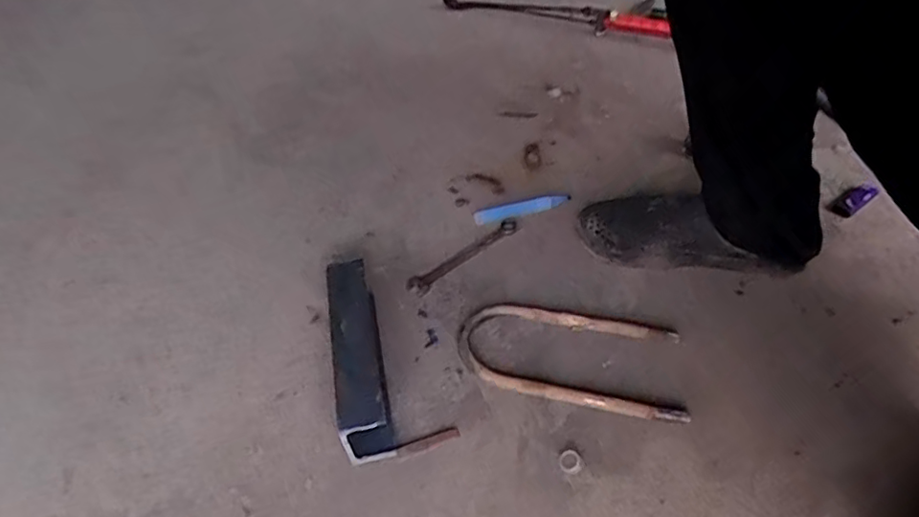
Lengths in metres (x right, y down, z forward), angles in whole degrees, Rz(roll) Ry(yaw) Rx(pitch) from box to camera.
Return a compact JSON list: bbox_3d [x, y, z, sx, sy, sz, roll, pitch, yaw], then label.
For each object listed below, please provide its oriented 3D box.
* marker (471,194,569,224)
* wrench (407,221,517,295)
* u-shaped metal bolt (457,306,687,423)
[{"bbox_3d":[0.085,-0.070,0.796,0.133,0.020,0.022,-15,48,-18],"label":"marker"},{"bbox_3d":[0.007,-0.004,0.742,0.173,0.006,0.026,-33,56,-30],"label":"wrench"},{"bbox_3d":[0.112,0.101,0.628,0.225,0.011,0.114,9,46,5],"label":"u-shaped metal bolt"}]

